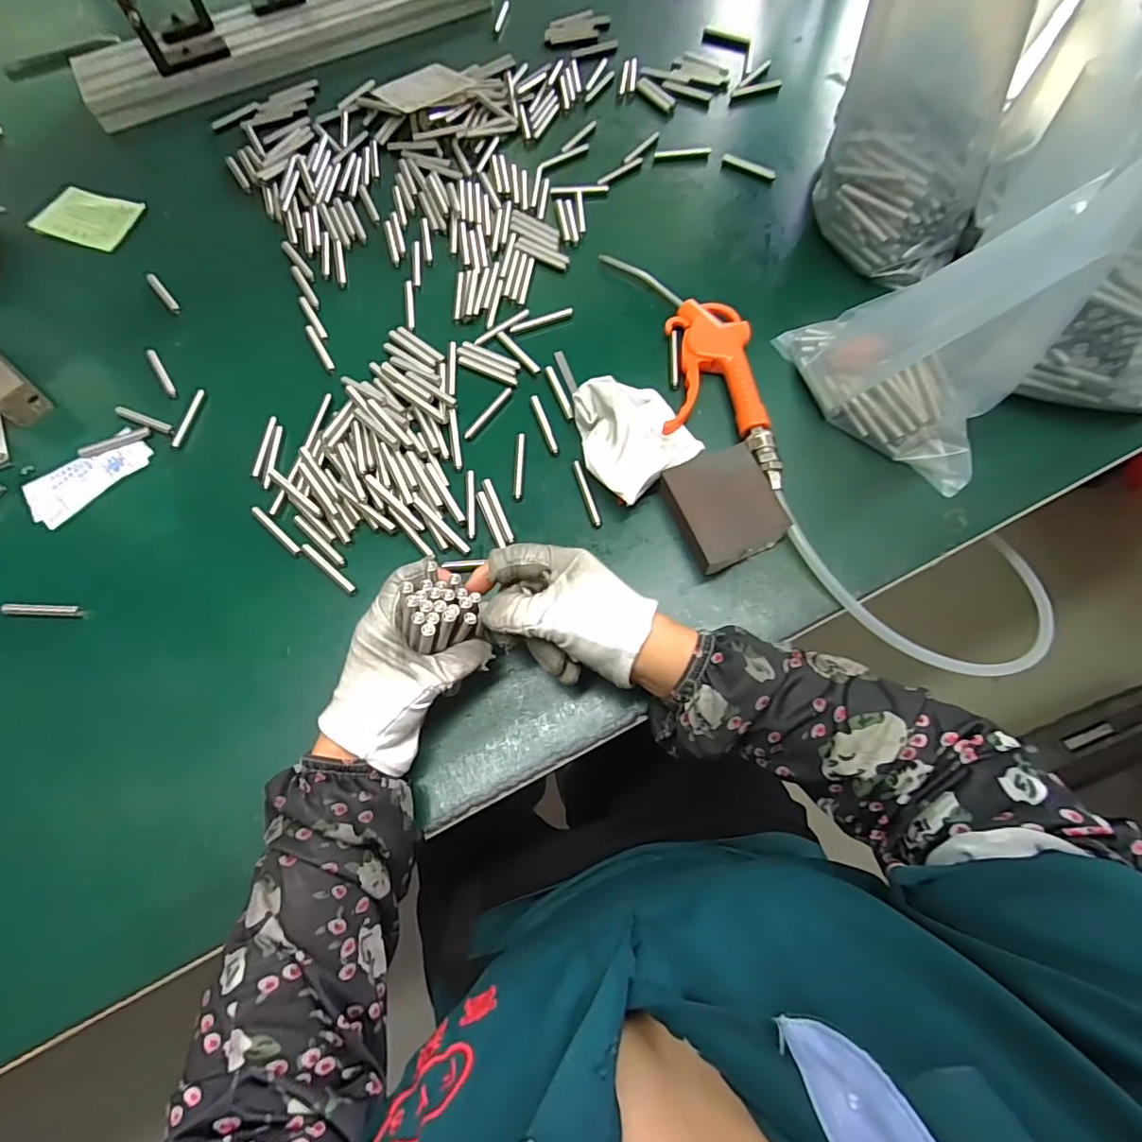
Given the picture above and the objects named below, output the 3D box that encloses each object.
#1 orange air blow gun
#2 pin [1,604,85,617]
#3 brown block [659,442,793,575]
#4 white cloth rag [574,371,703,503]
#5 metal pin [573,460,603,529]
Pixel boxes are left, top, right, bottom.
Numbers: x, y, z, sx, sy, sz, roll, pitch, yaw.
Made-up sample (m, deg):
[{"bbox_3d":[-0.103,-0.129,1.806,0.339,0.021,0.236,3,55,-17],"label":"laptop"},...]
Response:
[{"bbox_3d":[0.105,-0.180,0.452,0.089,0.023,0.264,-10,68,-2],"label":"orange air blow gun"},{"bbox_3d":[-0.395,0.029,0.402,0.060,0.006,0.009,1,69,3],"label":"pin"},{"bbox_3d":[0.112,-0.047,0.395,0.073,0.023,0.080,-23,69,-7],"label":"brown block"},{"bbox_3d":[0.047,-0.107,0.416,0.087,0.038,0.095,-34,71,-10],"label":"white cloth rag"},{"bbox_3d":[0.012,-0.060,0.415,0.007,0.007,0.060,-17,69,-4],"label":"metal pin"}]

